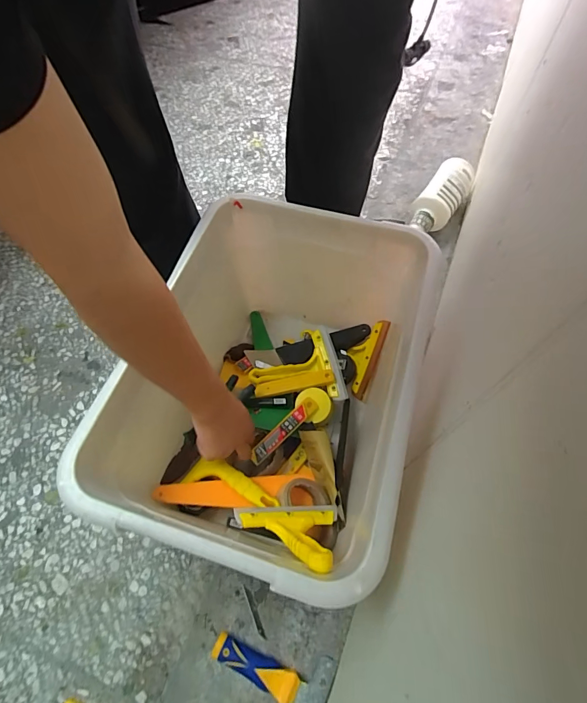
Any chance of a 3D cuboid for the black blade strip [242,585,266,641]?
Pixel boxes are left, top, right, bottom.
[{"bbox_3d":[-0.056,0.368,0.557,0.010,0.004,0.070,-23,64,-11],"label":"black blade strip"}]

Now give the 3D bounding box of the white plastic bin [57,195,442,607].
[{"bbox_3d":[-0.018,0.060,0.573,0.340,0.275,0.482,12,63,7],"label":"white plastic bin"}]

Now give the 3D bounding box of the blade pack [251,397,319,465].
[{"bbox_3d":[-0.014,0.123,0.622,0.133,0.012,0.025,-42,69,-16],"label":"blade pack"}]

